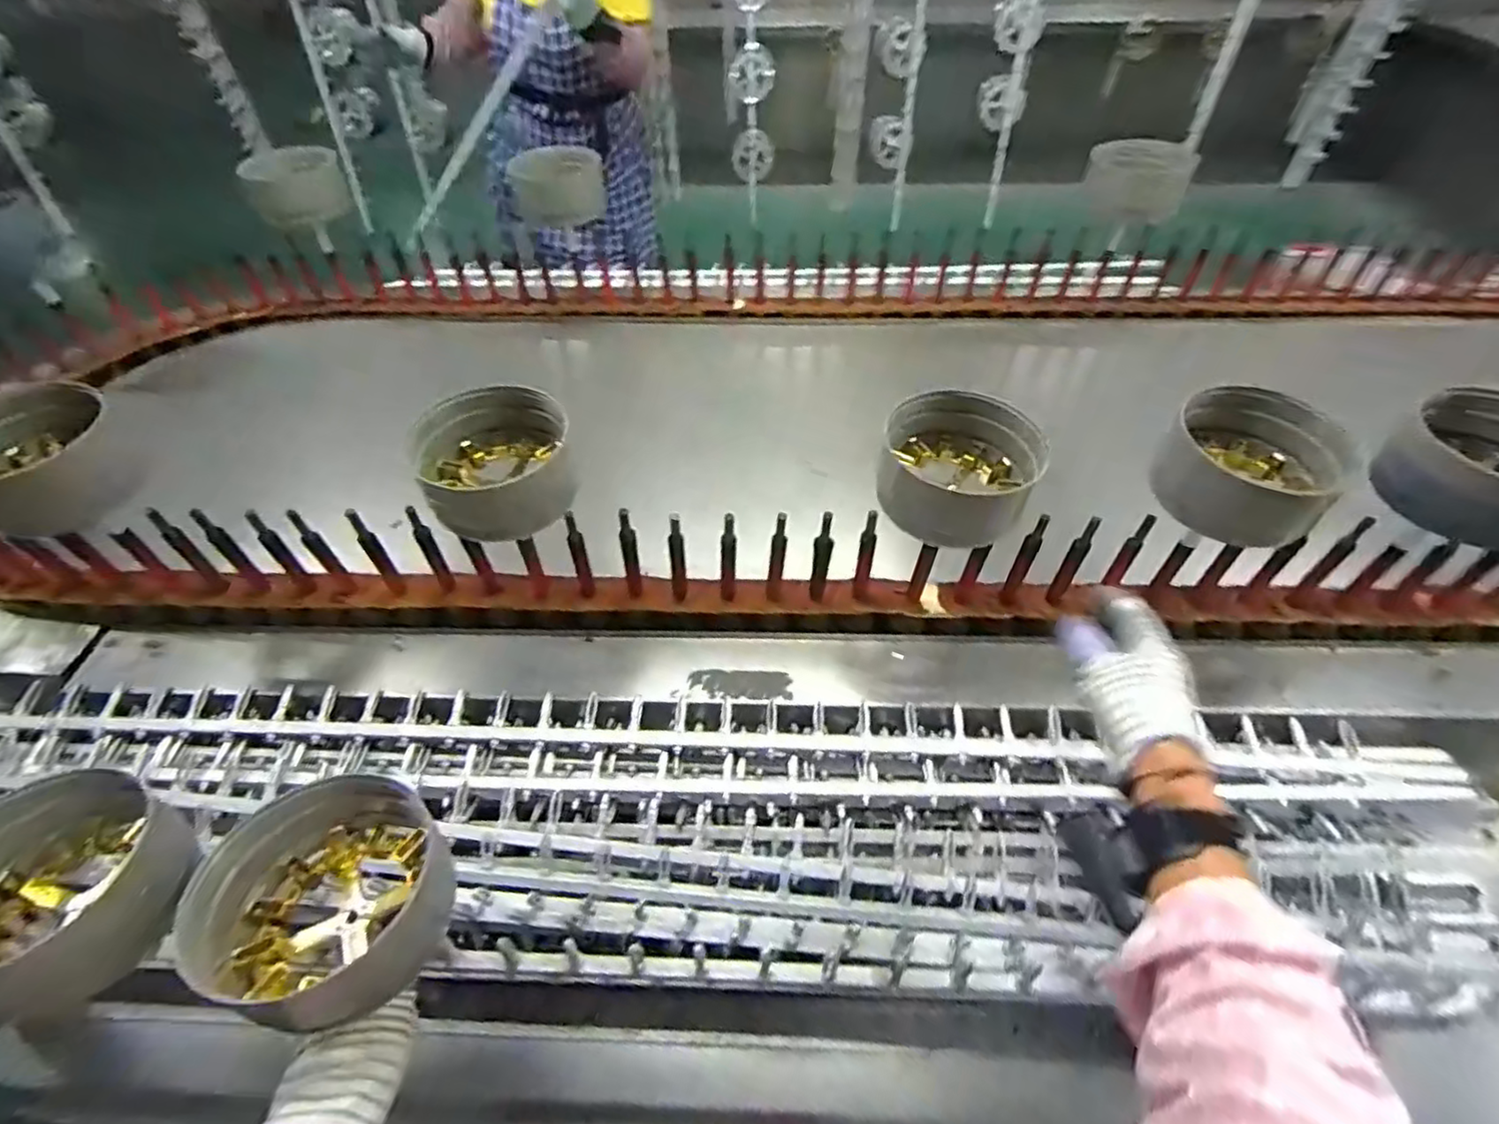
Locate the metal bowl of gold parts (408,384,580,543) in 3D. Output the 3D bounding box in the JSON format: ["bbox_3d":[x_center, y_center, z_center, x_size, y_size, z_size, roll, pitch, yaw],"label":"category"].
[{"bbox_3d":[-0.231,-0.089,0.614,0.131,0.087,0.120,-1,49,1],"label":"metal bowl of gold parts"}]

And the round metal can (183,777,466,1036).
[{"bbox_3d":[-0.264,0.211,0.435,0.137,0.066,0.143,-1,49,1],"label":"round metal can"}]

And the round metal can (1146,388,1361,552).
[{"bbox_3d":[0.440,-0.087,0.598,0.124,0.086,0.113,26,54,22],"label":"round metal can"}]

